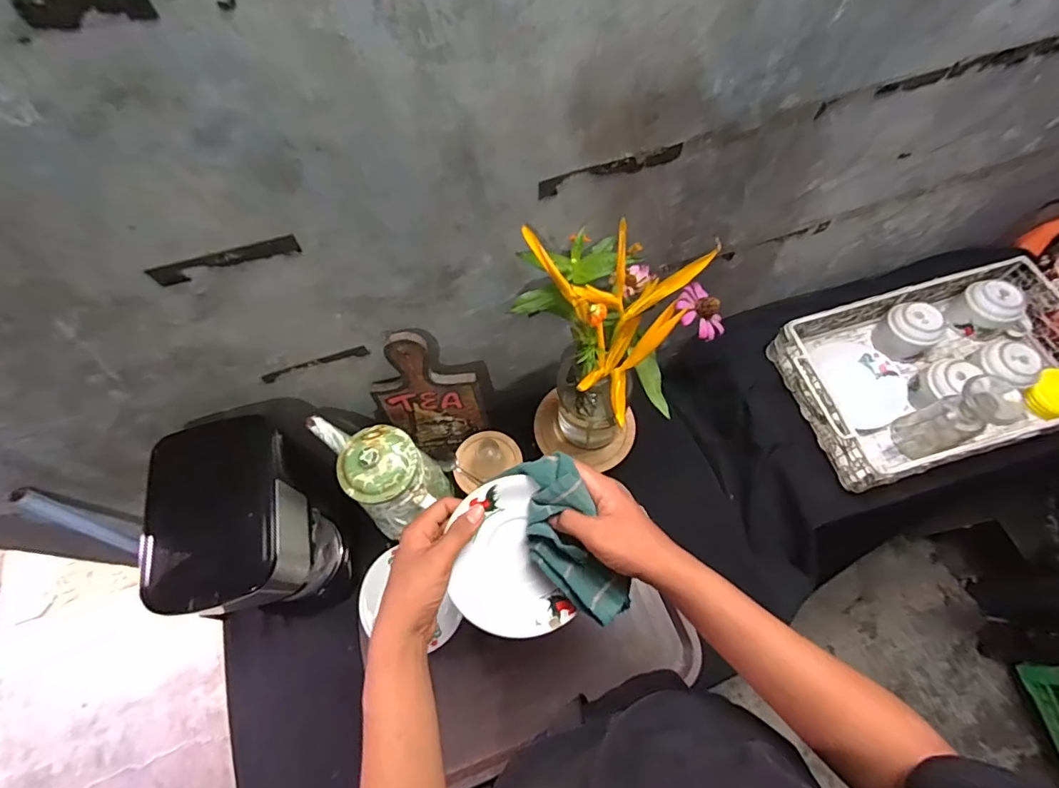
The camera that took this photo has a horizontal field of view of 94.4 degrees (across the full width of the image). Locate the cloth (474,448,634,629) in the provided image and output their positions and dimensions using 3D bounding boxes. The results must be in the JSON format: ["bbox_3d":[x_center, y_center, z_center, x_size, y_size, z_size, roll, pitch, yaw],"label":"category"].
[{"bbox_3d":[0.034,0.134,0.448,0.068,0.037,0.158,-24,89,-9],"label":"cloth"}]

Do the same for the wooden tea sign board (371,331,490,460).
[{"bbox_3d":[-0.133,0.010,0.666,0.133,0.265,0.016,-10,54,5],"label":"wooden tea sign board"}]

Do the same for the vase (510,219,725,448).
[{"bbox_3d":[0.096,-0.047,0.602,0.196,0.337,0.120,20,67,12],"label":"vase"}]

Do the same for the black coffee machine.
[{"bbox_3d":[-0.332,0.167,0.614,0.133,0.257,0.191,-10,64,-2],"label":"black coffee machine"}]

